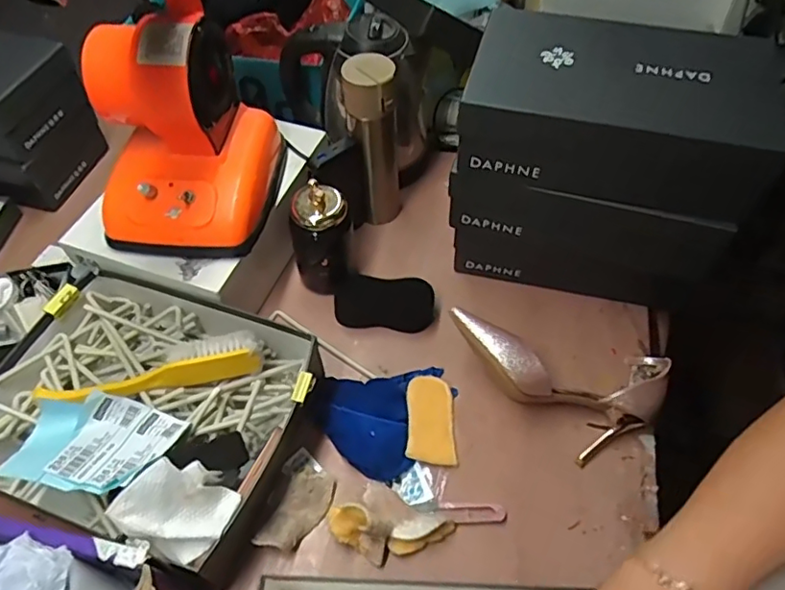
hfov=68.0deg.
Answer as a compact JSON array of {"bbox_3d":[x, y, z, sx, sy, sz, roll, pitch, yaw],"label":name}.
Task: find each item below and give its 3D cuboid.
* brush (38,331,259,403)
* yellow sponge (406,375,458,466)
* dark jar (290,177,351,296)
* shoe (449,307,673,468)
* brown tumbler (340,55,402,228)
[{"bbox_3d":[-0.257,0.084,0.632,0.227,0.044,0.047,-16,56,-11],"label":"brush"},{"bbox_3d":[0.044,0.140,0.667,0.052,0.011,0.102,1,55,1],"label":"yellow sponge"},{"bbox_3d":[-0.087,-0.064,0.728,0.075,0.145,0.065,-8,55,-5],"label":"dark jar"},{"bbox_3d":[0.174,0.093,0.641,0.245,0.079,0.126,21,57,-2],"label":"shoe"},{"bbox_3d":[-0.024,-0.199,0.782,0.070,0.245,0.059,0,55,1],"label":"brown tumbler"}]

